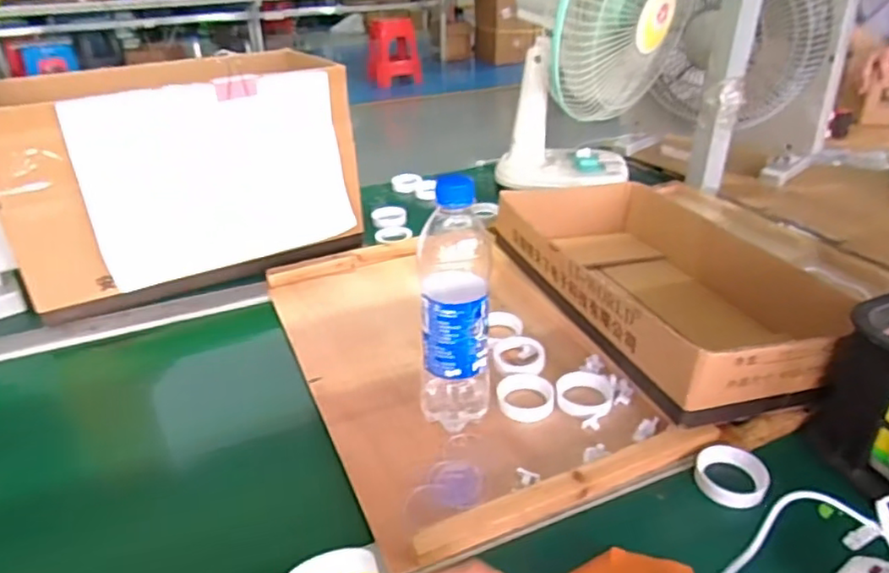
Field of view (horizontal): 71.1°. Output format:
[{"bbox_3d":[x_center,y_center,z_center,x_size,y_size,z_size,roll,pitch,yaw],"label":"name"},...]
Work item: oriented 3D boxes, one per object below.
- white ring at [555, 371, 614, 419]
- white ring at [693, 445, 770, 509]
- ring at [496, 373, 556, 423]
[{"bbox_3d":[0.135,0.104,0.603,0.053,0.011,0.058,6,31,12],"label":"white ring"},{"bbox_3d":[0.238,0.155,0.515,0.055,0.019,0.051,-1,30,1],"label":"white ring"},{"bbox_3d":[0.079,0.106,0.603,0.052,0.013,0.056,-1,30,1],"label":"ring"}]

